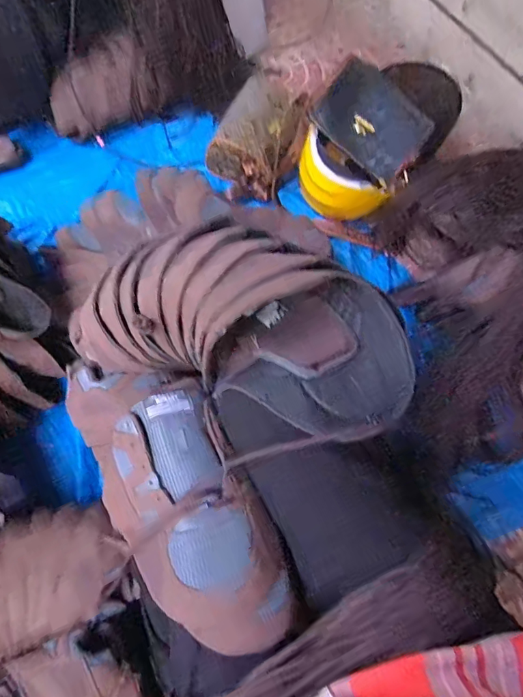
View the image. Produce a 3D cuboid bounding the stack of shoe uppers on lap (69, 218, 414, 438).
[{"bbox_3d":[-0.030,-0.031,0.480,0.371,0.092,0.178,15,66,23],"label":"stack of shoe uppers on lap"}]

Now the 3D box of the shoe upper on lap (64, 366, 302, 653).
[{"bbox_3d":[-0.071,0.132,0.415,0.125,0.054,0.280,-33,77,-15],"label":"shoe upper on lap"}]

